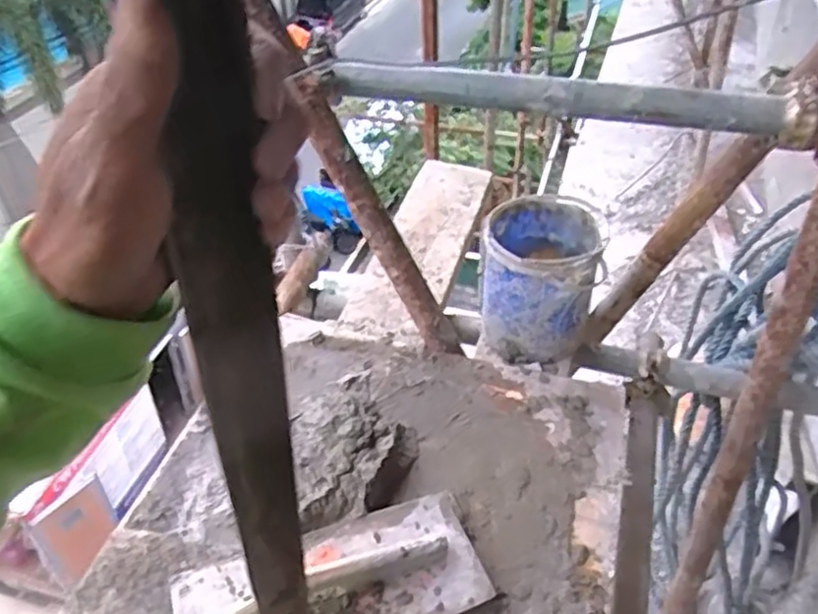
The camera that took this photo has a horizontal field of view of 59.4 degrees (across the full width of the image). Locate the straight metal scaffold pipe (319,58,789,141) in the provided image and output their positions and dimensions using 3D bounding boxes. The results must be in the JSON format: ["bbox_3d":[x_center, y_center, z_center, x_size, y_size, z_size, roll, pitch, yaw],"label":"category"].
[{"bbox_3d":[0.176,-0.270,0.926,0.583,0.057,0.048,9,42,12],"label":"straight metal scaffold pipe"}]

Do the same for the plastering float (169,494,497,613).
[{"bbox_3d":[-0.082,0.314,0.788,0.331,0.068,0.163,-15,42,-16],"label":"plastering float"}]

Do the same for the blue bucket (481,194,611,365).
[{"bbox_3d":[0.203,-0.041,1.114,0.165,0.189,0.187,10,42,13],"label":"blue bucket"}]

